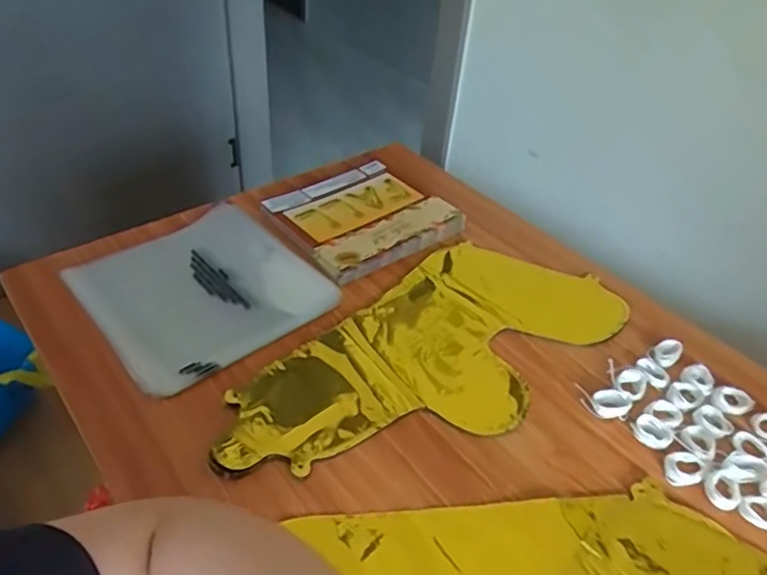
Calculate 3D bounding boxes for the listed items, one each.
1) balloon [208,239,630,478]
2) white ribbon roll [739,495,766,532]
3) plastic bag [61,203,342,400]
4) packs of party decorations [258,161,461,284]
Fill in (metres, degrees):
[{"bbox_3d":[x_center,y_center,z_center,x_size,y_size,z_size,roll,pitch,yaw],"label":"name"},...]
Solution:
[{"bbox_3d":[0.044,0.067,0.562,0.197,0.022,0.395,33,47,28],"label":"balloon"},{"bbox_3d":[0.299,0.178,0.472,0.031,0.006,0.027,24,44,20],"label":"white ribbon roll"},{"bbox_3d":[-0.186,-0.008,0.619,0.219,0.026,0.207,-28,51,-32],"label":"plastic bag"},{"bbox_3d":[-0.025,-0.091,0.731,0.195,0.020,0.169,-23,48,-29],"label":"packs of party decorations"}]

